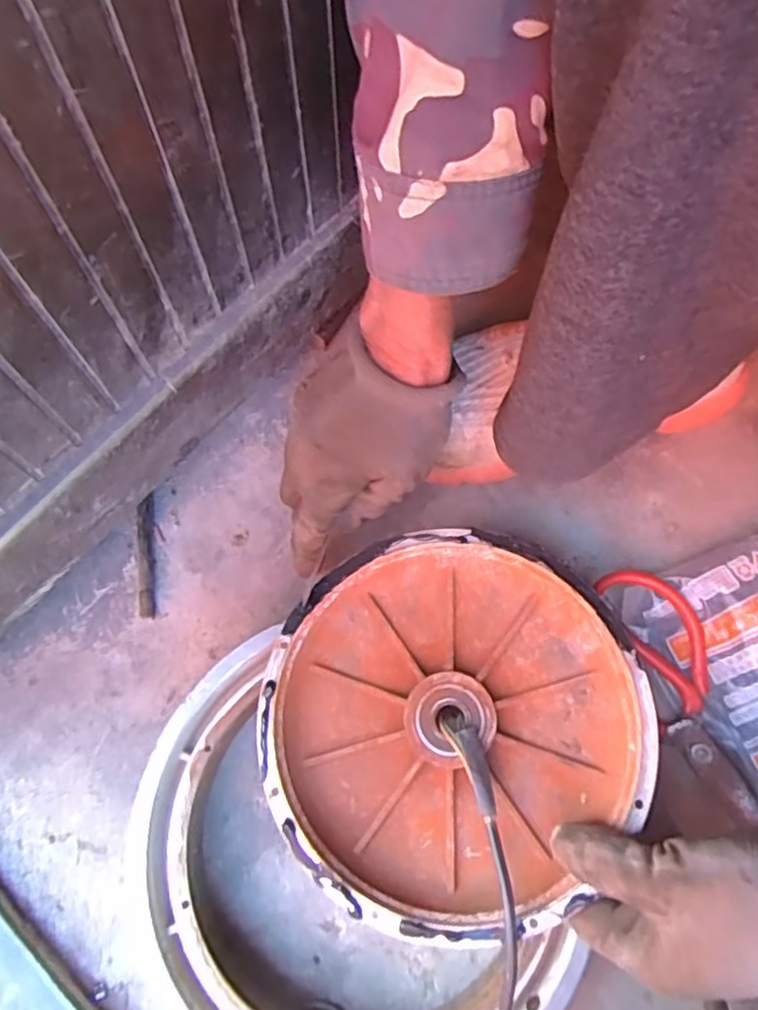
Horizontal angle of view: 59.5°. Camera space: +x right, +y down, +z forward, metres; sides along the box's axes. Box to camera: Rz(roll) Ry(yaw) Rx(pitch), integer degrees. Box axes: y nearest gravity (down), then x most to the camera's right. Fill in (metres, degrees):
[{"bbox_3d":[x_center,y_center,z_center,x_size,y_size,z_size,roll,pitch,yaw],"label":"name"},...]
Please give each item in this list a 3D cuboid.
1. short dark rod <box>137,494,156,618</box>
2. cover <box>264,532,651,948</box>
[{"bbox_3d":[-0.167,0.035,0.473,0.010,0.011,0.092,-8,70,-4],"label":"short dark rod"},{"bbox_3d":[0.037,0.122,0.380,0.201,0.043,0.208,39,74,12],"label":"cover"}]

